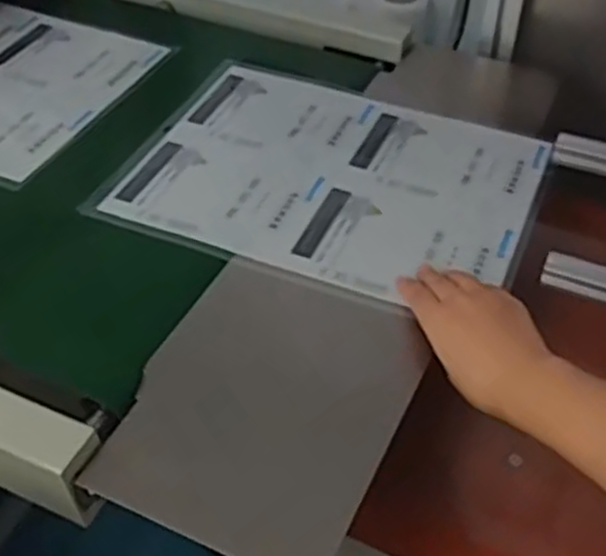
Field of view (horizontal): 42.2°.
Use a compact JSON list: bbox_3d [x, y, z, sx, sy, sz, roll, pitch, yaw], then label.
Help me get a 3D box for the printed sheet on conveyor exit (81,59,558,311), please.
[{"bbox_3d":[0.027,-0.103,0.769,0.385,0.011,0.293,18,47,17],"label":"printed sheet on conveyor exit"}]

